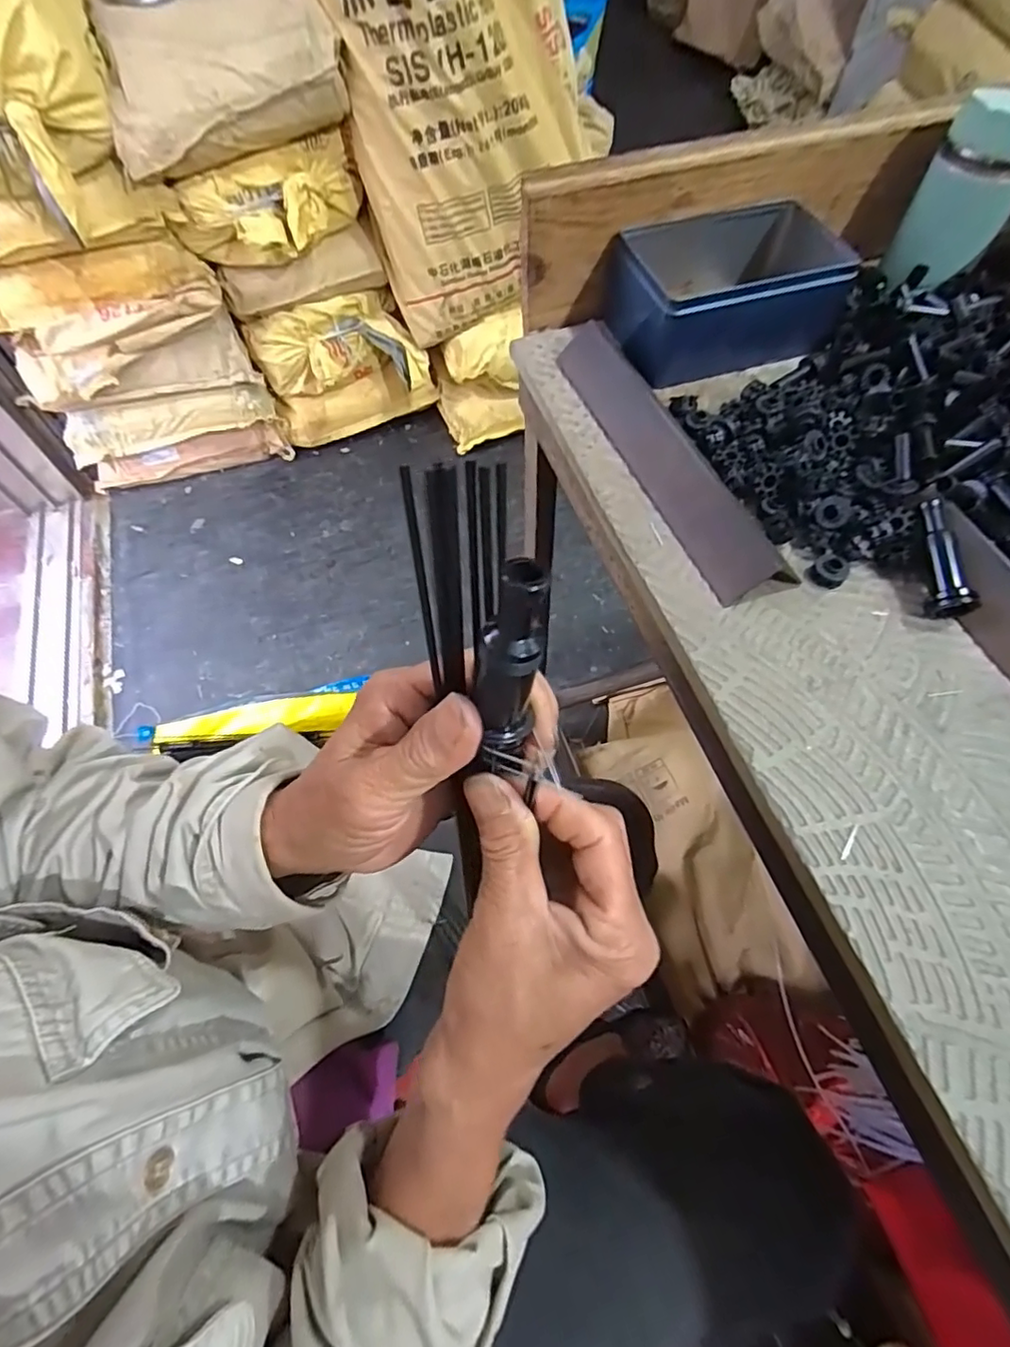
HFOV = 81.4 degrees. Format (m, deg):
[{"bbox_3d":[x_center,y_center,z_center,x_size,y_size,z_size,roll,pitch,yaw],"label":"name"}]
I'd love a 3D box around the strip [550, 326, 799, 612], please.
[{"bbox_3d":[0.099,-0.148,0.378,0.056,0.034,0.243,-23,63,-11],"label":"strip"}]

